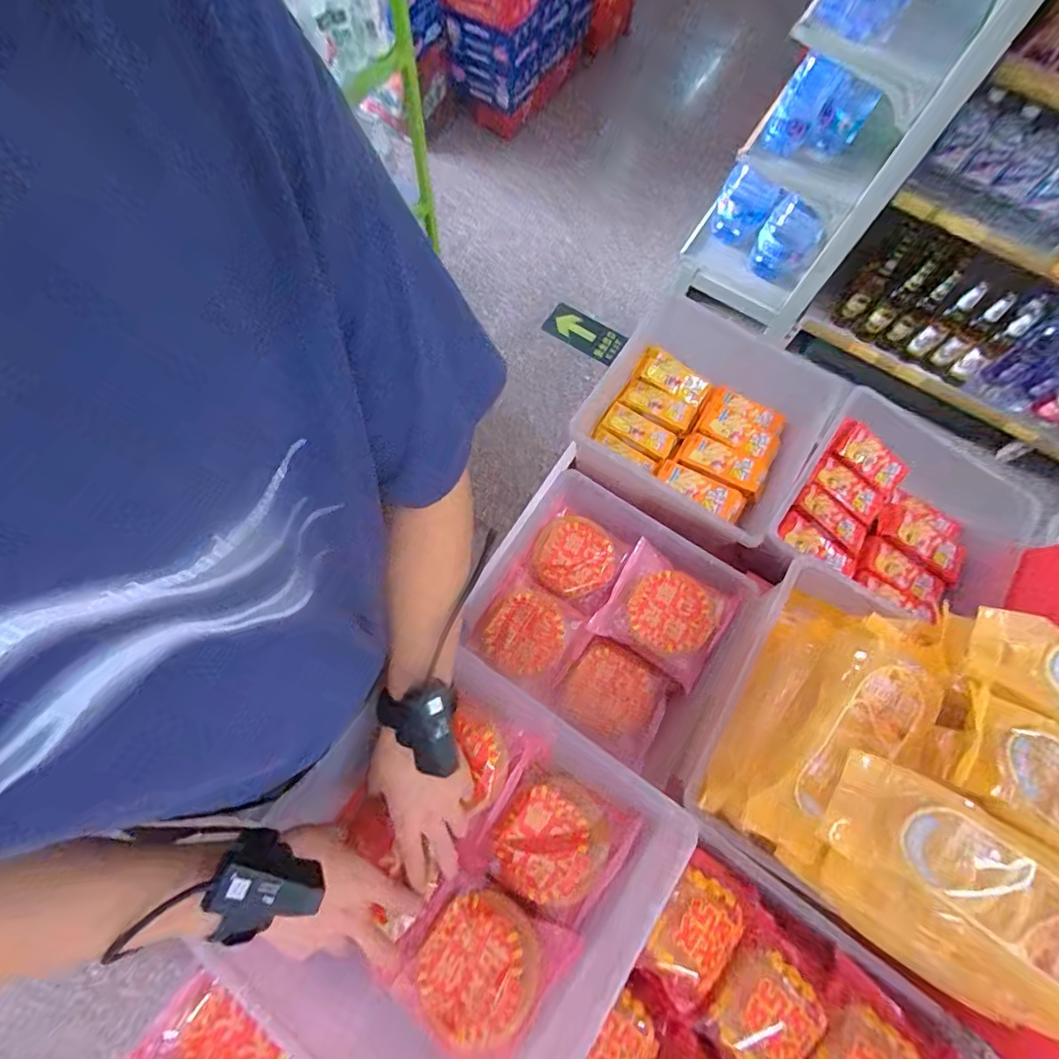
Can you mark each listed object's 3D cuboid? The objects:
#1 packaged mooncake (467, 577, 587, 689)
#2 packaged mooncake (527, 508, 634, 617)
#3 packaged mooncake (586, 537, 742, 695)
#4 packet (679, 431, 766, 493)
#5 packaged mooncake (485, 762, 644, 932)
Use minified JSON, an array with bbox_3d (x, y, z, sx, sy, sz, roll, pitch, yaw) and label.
[{"bbox_3d":[-0.002,0.131,0.642,0.120,0.034,0.112,32,73,9],"label":"packaged mooncake"},{"bbox_3d":[0.063,0.038,0.676,0.116,0.024,0.114,33,73,9],"label":"packaged mooncake"},{"bbox_3d":[0.170,0.105,0.640,0.141,0.036,0.129,32,73,9],"label":"packaged mooncake"},{"bbox_3d":[0.278,-0.095,0.729,0.112,0.024,0.065,31,73,8],"label":"packet"},{"bbox_3d":[0.026,0.304,0.487,0.117,0.028,0.118,22,83,27],"label":"packaged mooncake"}]

